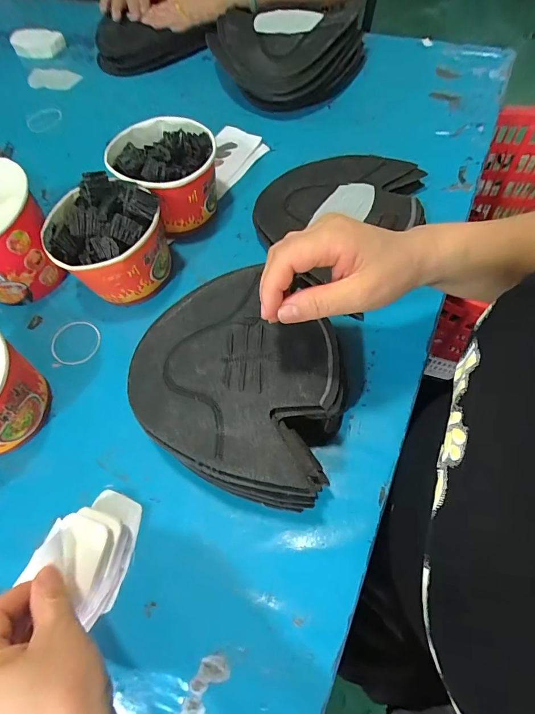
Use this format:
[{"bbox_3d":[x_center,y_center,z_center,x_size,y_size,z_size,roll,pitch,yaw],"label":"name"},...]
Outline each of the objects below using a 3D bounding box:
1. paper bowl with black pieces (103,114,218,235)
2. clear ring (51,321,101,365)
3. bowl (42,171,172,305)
[{"bbox_3d":[-0.118,-0.215,0.462,0.112,0.088,0.116,-1,64,2],"label":"paper bowl with black pieces"},{"bbox_3d":[-0.211,-0.017,0.423,0.055,0.004,0.053,-1,64,2],"label":"clear ring"},{"bbox_3d":[-0.165,-0.121,0.417,0.109,0.100,0.104,-1,64,2],"label":"bowl"}]

